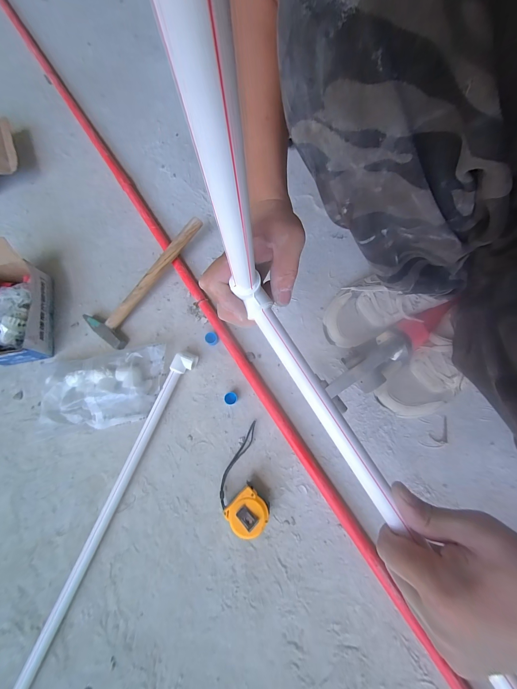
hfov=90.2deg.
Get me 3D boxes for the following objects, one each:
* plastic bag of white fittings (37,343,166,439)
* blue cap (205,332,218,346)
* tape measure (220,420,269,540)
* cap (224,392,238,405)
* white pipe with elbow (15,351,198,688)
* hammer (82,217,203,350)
[{"bbox_3d":[-0.287,0.082,0.477,0.225,0.051,0.134,-8,75,-1],"label":"plastic bag of white fittings"},{"bbox_3d":[-0.093,-0.011,0.512,0.025,0.022,0.026,0,75,1],"label":"blue cap"},{"bbox_3d":[-0.031,0.228,0.436,0.076,0.043,0.160,-11,75,-2],"label":"tape measure"},{"bbox_3d":[-0.051,0.100,0.480,0.022,0.019,0.023,0,75,1],"label":"cap"},{"bbox_3d":[-0.305,0.395,0.404,0.035,0.031,0.847,23,77,7],"label":"white pipe with elbow"},{"bbox_3d":[-0.239,-0.136,0.528,0.101,0.045,0.288,29,77,8],"label":"hammer"}]

